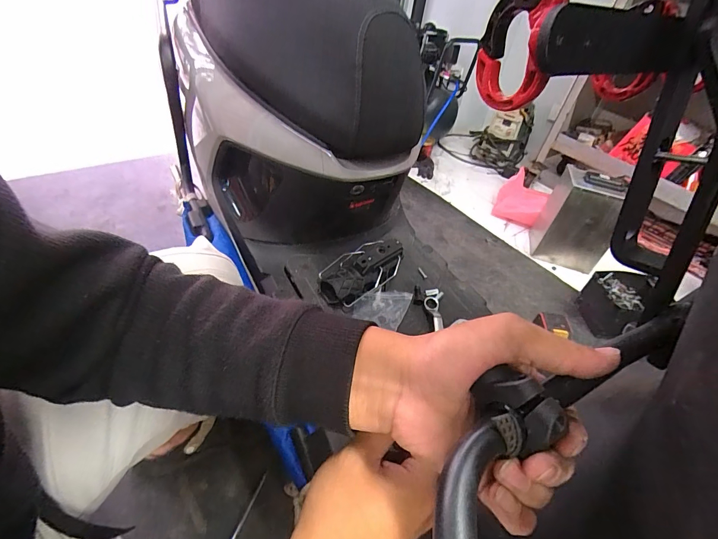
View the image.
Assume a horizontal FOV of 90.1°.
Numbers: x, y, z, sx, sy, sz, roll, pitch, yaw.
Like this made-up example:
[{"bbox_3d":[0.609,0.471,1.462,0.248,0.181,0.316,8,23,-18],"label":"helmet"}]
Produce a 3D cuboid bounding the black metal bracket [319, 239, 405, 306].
[{"bbox_3d":[0.006,0.000,0.652,0.167,0.057,0.084,-22,52,-29],"label":"black metal bracket"}]

